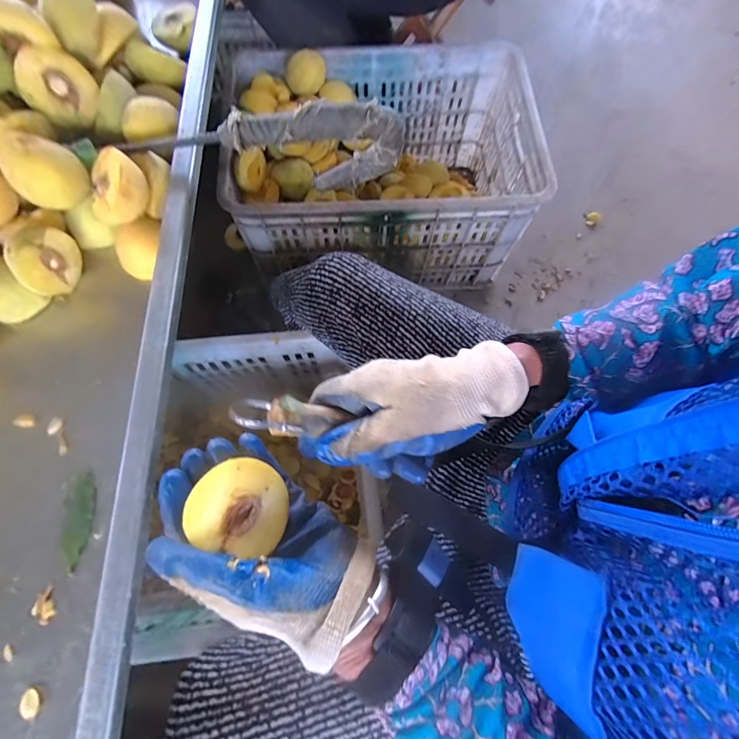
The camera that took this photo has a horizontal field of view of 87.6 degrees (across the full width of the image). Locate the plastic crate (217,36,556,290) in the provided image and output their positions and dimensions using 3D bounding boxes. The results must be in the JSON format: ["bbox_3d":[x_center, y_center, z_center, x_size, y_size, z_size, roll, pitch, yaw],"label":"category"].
[{"bbox_3d":[0.024,-0.377,0.767,0.504,0.280,0.368,0,72,-2],"label":"plastic crate"}]

